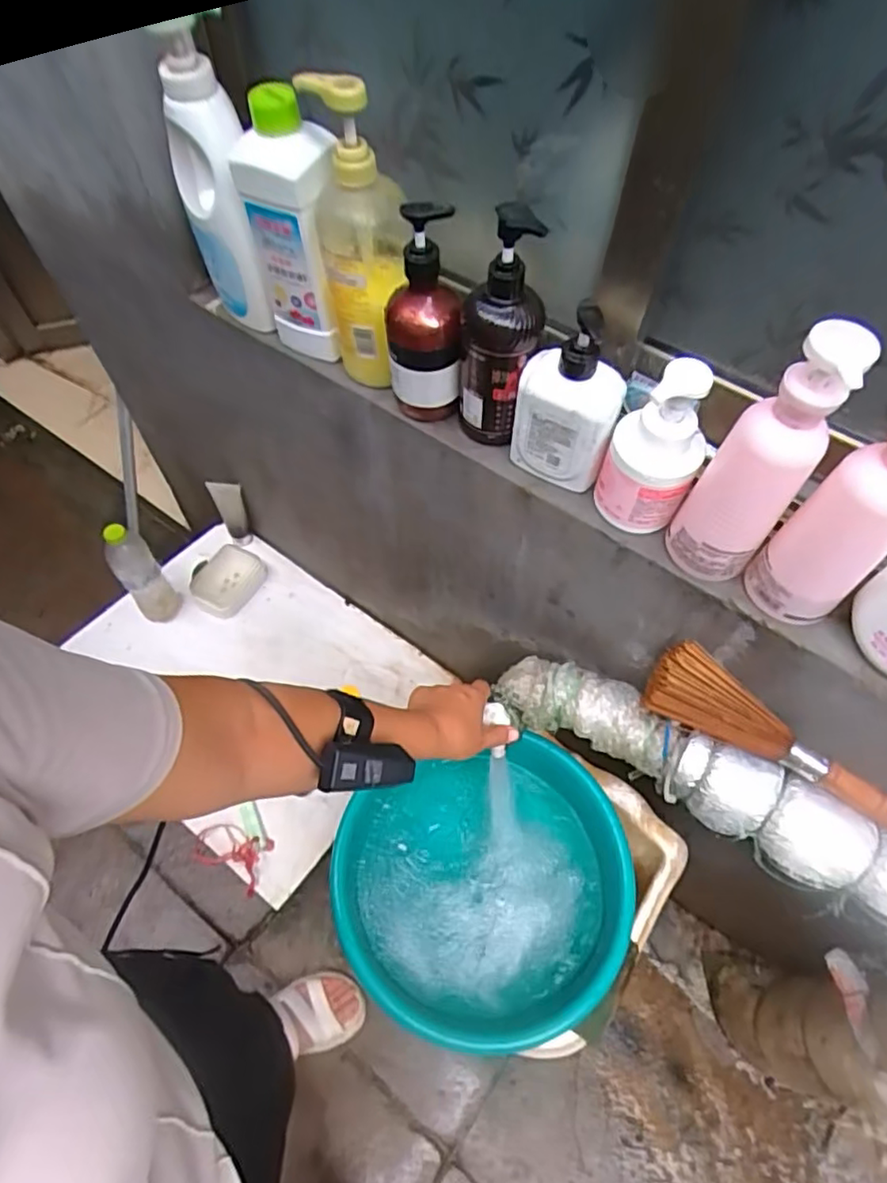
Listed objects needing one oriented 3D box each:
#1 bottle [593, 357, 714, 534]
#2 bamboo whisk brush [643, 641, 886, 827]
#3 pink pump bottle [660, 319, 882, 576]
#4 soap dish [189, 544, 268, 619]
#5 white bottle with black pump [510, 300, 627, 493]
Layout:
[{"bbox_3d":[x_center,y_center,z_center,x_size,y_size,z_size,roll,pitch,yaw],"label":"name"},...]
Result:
[{"bbox_3d":[0.179,-0.119,0.521,0.076,0.150,0.058,24,62,13],"label":"bottle"},{"bbox_3d":[0.315,0.138,0.580,0.250,0.064,0.065,29,63,16],"label":"bamboo whisk brush"},{"bbox_3d":[0.237,-0.093,0.467,0.054,0.218,0.062,-17,61,-11],"label":"pink pump bottle"},{"bbox_3d":[-0.401,-0.021,1.152,0.108,0.025,0.126,33,68,-4],"label":"soap dish"},{"bbox_3d":[0.110,-0.163,0.543,0.090,0.159,0.050,27,62,15],"label":"white bottle with black pump"}]

